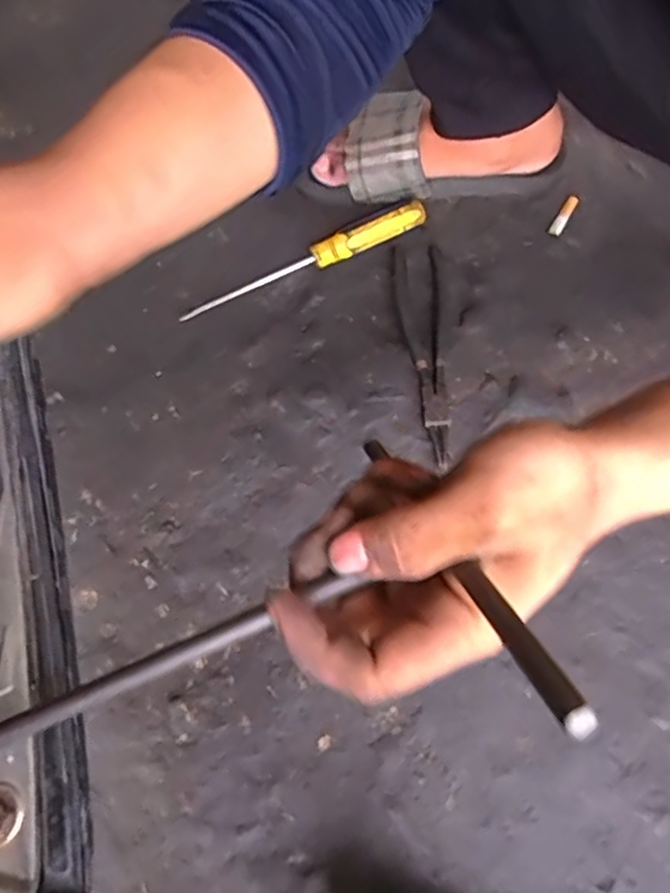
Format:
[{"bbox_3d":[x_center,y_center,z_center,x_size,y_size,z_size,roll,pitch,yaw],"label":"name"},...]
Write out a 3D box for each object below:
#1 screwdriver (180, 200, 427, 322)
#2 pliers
[{"bbox_3d":[-0.029,-0.180,0.624,0.253,0.029,0.028,-25,72,-6],"label":"screwdriver"},{"bbox_3d":[0.086,-0.091,0.598,0.046,0.016,0.227,-6,71,1],"label":"pliers"}]

